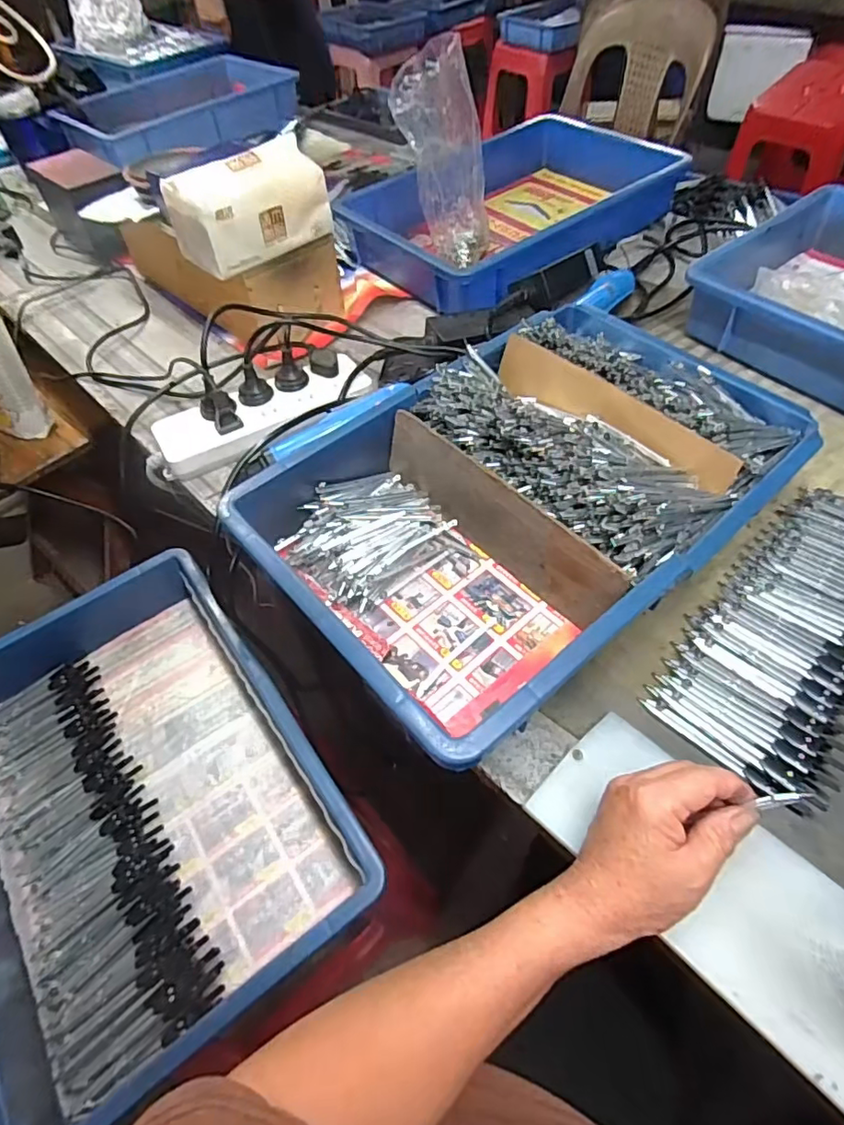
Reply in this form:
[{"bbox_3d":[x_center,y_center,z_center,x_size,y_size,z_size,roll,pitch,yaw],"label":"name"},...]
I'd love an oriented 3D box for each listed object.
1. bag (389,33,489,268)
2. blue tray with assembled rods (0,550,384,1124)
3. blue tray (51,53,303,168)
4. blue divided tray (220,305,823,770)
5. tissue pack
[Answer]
[{"bbox_3d":[0.029,-0.506,0.731,0.120,0.220,0.052,-5,53,0],"label":"bag"},{"bbox_3d":[-0.264,0.207,0.540,0.287,0.081,0.434,-32,57,-18],"label":"blue tray with assembled rods"},{"bbox_3d":[-0.461,-0.867,1.103,0.430,0.057,0.355,-29,57,-17],"label":"blue tray"},{"bbox_3d":[0.089,-0.064,0.497,0.434,0.088,0.296,-36,59,-20],"label":"blue divided tray"},{"bbox_3d":[-0.190,-0.398,0.641,0.163,0.090,0.078,-36,59,-21],"label":"tissue pack"}]

